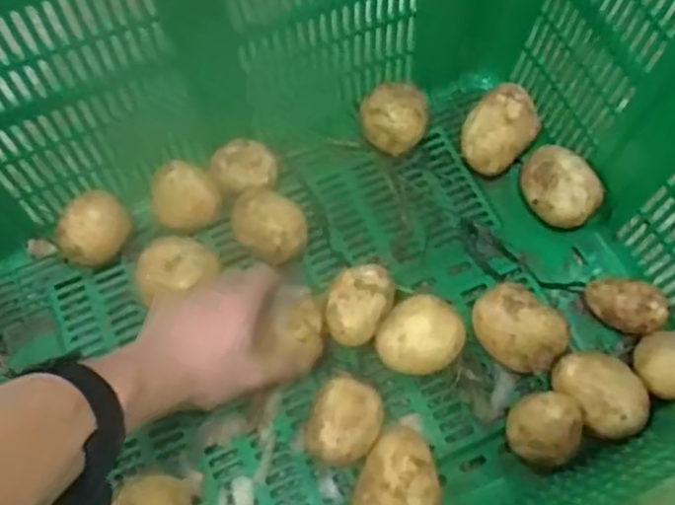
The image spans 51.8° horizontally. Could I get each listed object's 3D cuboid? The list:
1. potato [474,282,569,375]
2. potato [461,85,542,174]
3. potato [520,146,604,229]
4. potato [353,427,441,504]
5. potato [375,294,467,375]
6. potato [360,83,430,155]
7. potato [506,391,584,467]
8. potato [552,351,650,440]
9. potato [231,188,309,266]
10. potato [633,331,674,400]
[{"bbox_3d":[0.151,0.069,0.594,0.078,0.059,0.057,39,73,15],"label":"potato"},{"bbox_3d":[0.152,-0.115,0.663,0.083,0.060,0.064,-42,73,-16],"label":"potato"},{"bbox_3d":[0.200,-0.057,0.643,0.056,0.061,0.074,-22,69,-9],"label":"potato"},{"bbox_3d":[0.048,0.187,0.550,0.061,0.056,0.088,16,68,7],"label":"potato"},{"bbox_3d":[0.071,0.075,0.597,0.067,0.053,0.066,0,67,0],"label":"potato"},{"bbox_3d":[0.053,-0.123,0.666,0.061,0.060,0.059,0,67,0],"label":"potato"},{"bbox_3d":[0.165,0.141,0.561,0.050,0.061,0.051,0,67,0],"label":"potato"},{"bbox_3d":[0.213,0.117,0.574,0.053,0.062,0.074,-34,71,-13],"label":"potato"},{"bbox_3d":[-0.063,-0.022,0.632,0.069,0.057,0.056,40,73,15],"label":"potato"},{"bbox_3d":[0.273,0.088,0.560,0.051,0.047,0.059,-2,67,-1],"label":"potato"}]

